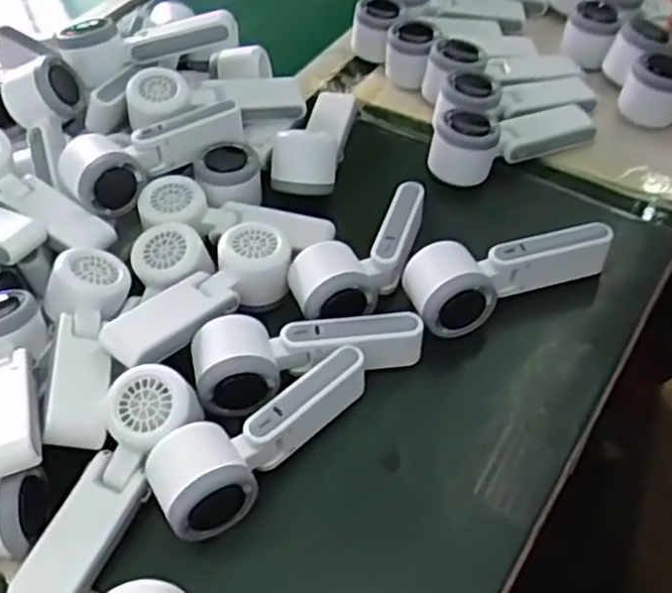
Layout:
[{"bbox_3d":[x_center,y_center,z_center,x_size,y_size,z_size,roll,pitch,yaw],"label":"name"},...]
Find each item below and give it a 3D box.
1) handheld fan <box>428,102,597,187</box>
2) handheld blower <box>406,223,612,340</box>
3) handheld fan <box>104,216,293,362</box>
[{"bbox_3d":[0.162,-0.159,0.677,0.160,0.053,0.057,-22,50,-13],"label":"handheld fan"},{"bbox_3d":[0.139,-0.016,0.571,0.166,0.051,0.058,-14,49,-6],"label":"handheld blower"},{"bbox_3d":[-0.103,-0.002,0.555,0.064,0.051,0.163,35,61,31],"label":"handheld fan"}]

